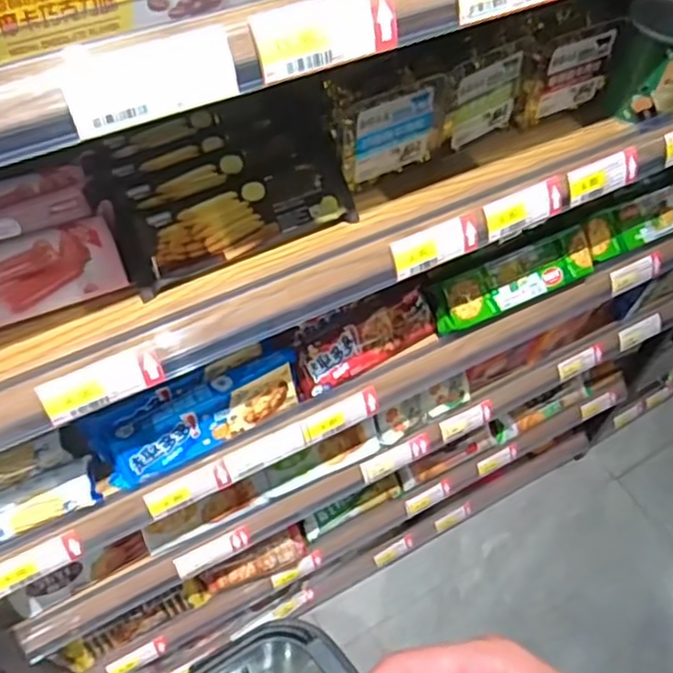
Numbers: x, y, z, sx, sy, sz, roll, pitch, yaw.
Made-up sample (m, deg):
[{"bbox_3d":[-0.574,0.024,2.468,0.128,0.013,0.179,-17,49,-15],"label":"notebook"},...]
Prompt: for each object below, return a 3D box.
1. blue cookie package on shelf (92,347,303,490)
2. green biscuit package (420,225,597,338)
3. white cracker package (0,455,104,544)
[{"bbox_3d":[-0.141,0.083,0.754,0.220,0.061,0.050,-26,60,-20],"label":"blue cookie package on shelf"},{"bbox_3d":[0.227,-0.072,0.883,0.238,0.050,0.057,-22,58,-17],"label":"green biscuit package"},{"bbox_3d":[-0.324,0.173,0.698,0.169,0.035,0.049,-18,57,-15],"label":"white cracker package"}]

